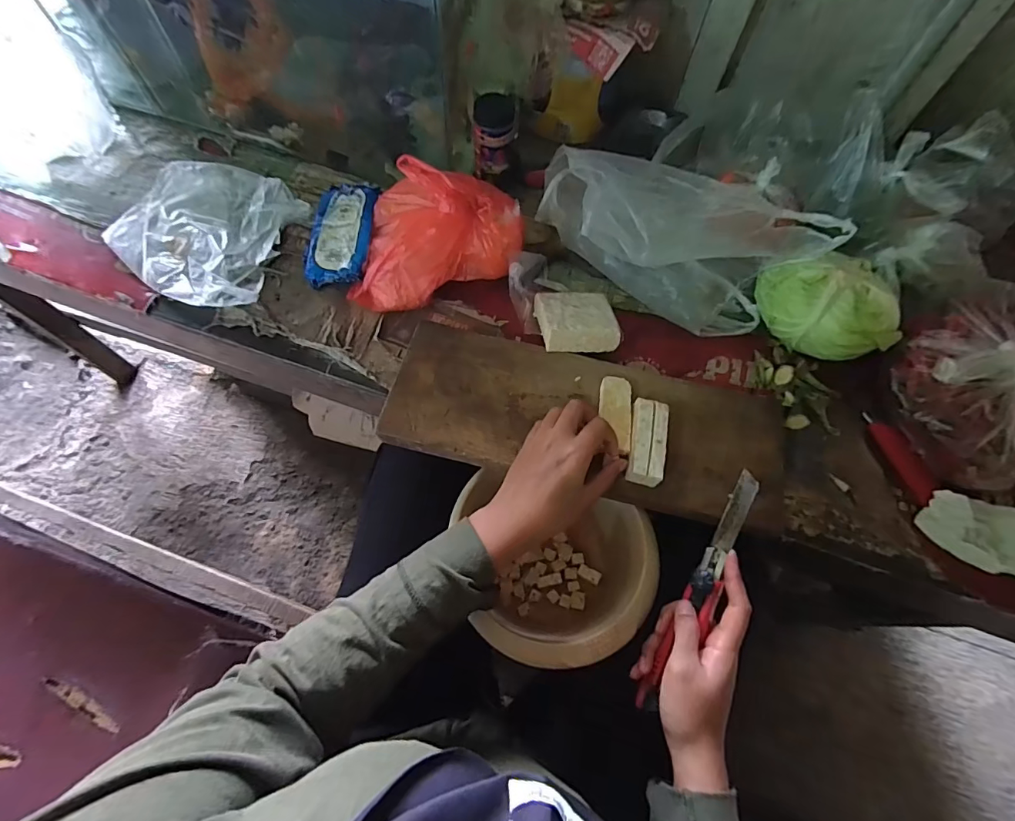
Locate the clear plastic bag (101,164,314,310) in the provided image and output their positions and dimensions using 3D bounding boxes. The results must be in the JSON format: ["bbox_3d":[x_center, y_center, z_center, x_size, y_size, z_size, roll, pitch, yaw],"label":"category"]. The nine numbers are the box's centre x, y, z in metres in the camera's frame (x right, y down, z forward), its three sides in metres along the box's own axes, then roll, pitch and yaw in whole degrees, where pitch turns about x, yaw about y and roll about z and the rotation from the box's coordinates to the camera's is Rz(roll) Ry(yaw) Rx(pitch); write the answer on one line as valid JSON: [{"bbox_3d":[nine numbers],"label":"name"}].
[{"bbox_3d":[-0.393,-0.238,0.593,0.222,0.030,0.200,23,66,8],"label":"clear plastic bag"}]

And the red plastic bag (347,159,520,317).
[{"bbox_3d":[-0.081,-0.201,0.535,0.186,0.114,0.132,9,65,2],"label":"red plastic bag"}]

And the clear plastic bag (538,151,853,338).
[{"bbox_3d":[0.191,-0.206,0.553,0.320,0.120,0.122,29,67,11],"label":"clear plastic bag"}]

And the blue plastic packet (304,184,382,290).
[{"bbox_3d":[-0.214,-0.226,0.581,0.095,0.020,0.136,1,78,16],"label":"blue plastic packet"}]

